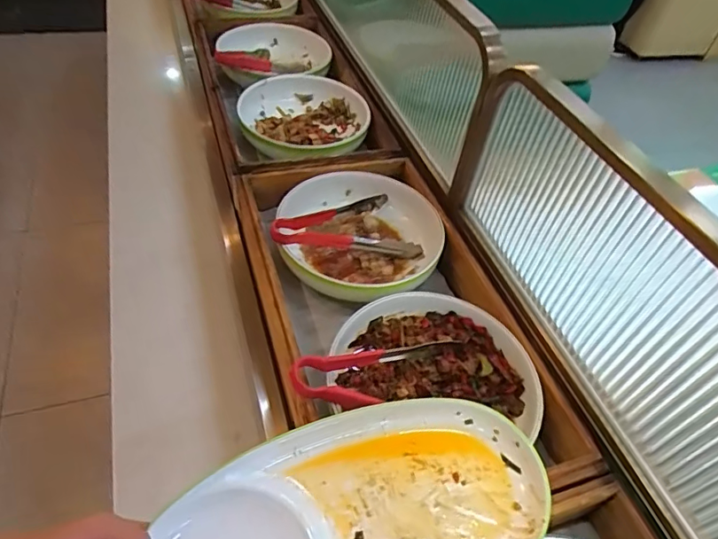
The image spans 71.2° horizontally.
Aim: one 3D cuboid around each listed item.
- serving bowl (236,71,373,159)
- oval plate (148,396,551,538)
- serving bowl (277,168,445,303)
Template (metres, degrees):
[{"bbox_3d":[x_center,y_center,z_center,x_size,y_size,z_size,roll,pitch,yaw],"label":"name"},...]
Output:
[{"bbox_3d":[-0.092,-0.277,0.947,0.245,0.069,0.267,4,47,-4],"label":"serving bowl"},{"bbox_3d":[-0.002,0.225,0.433,0.357,0.033,0.184,-14,51,-19],"label":"oval plate"},{"bbox_3d":[0.000,-0.057,0.756,0.240,0.066,0.241,4,47,-4],"label":"serving bowl"}]

